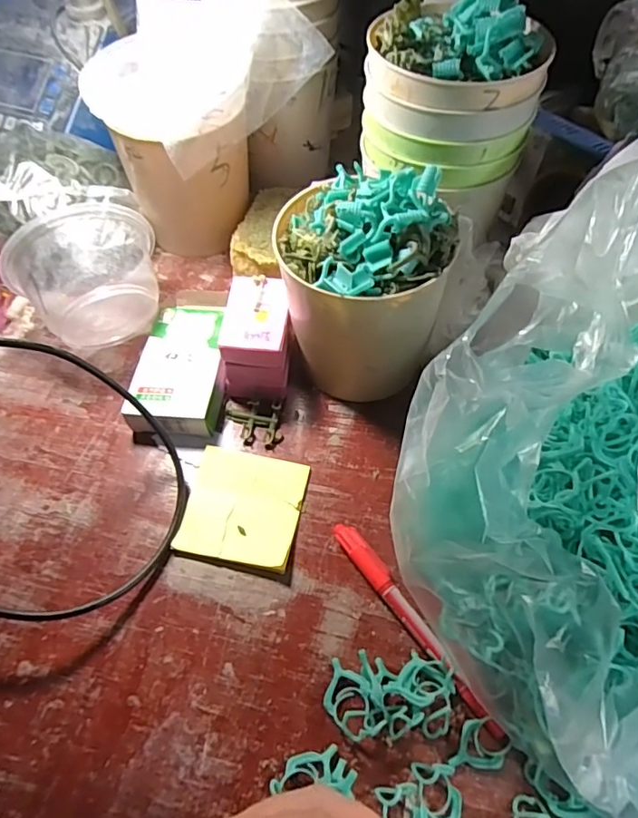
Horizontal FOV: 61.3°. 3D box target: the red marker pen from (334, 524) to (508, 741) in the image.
[{"bbox_3d":[0.054,0.123,0.313,0.013,0.012,0.139,-31,60,-17],"label":"red marker pen"}]

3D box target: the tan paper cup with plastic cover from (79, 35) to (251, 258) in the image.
[{"bbox_3d":[-0.119,-0.221,0.464,0.112,0.145,0.132,-22,58,-12],"label":"tan paper cup with plastic cover"}]

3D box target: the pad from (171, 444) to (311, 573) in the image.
[{"bbox_3d":[-0.050,0.064,0.359,0.074,0.008,0.076,9,57,9],"label":"pad"}]

